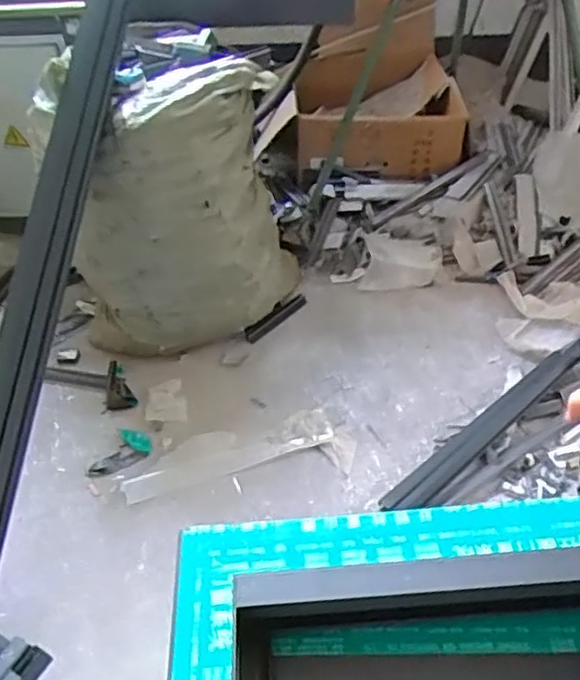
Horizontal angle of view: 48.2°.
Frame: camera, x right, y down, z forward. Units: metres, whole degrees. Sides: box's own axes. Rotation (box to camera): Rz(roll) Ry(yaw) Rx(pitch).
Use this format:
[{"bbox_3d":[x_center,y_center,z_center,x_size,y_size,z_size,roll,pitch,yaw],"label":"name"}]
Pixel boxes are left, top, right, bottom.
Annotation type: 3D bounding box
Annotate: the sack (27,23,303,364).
[{"bbox_3d":[-0.241,-0.275,1.434,0.348,0.644,0.482,14,48,19],"label":"sack"}]

